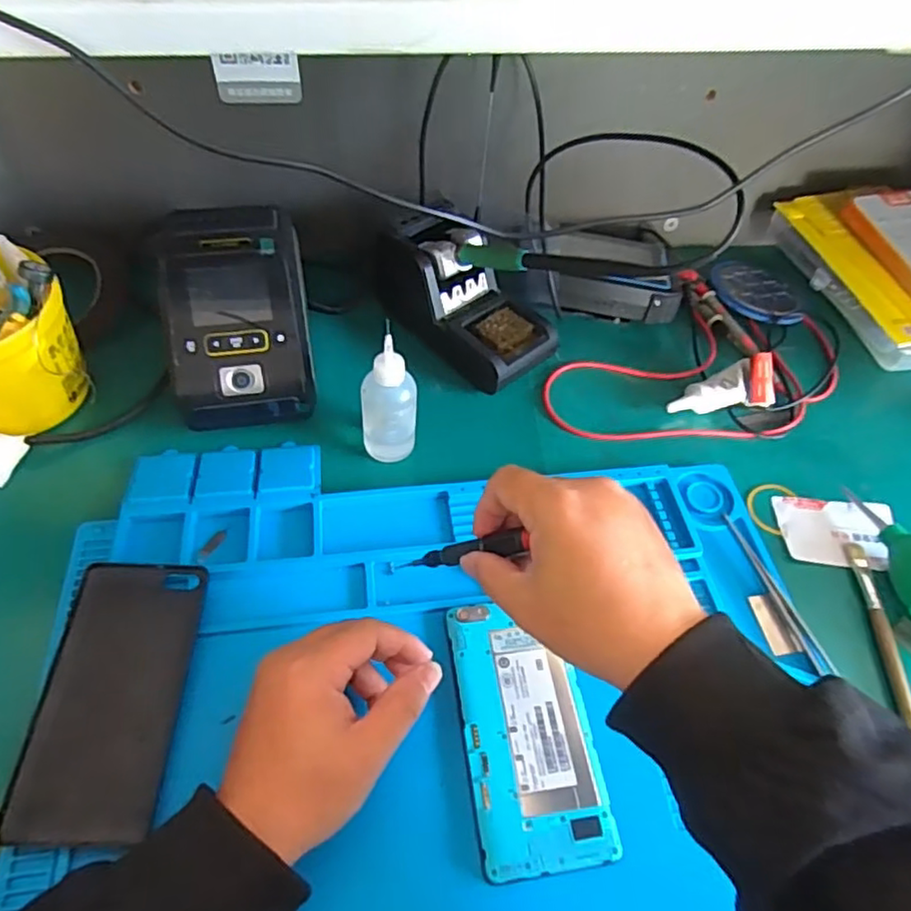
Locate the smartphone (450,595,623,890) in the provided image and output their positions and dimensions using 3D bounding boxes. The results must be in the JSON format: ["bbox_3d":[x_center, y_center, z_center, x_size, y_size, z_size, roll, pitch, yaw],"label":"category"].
[{"bbox_3d":[0.038,0.150,0.351,0.069,0.009,0.137,-5,55,-9],"label":"smartphone"}]

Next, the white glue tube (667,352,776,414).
[{"bbox_3d":[0.209,-0.058,0.503,0.082,0.035,0.039,-3,54,-8],"label":"white glue tube"}]

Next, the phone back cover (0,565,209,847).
[{"bbox_3d":[-0.184,0.127,0.342,0.071,0.007,0.142,1,54,-5],"label":"phone back cover"}]

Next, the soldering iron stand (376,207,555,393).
[{"bbox_3d":[0.007,-0.125,0.507,0.082,0.081,0.146,-34,64,-26],"label":"soldering iron stand"}]

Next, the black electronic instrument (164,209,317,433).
[{"bbox_3d":[-0.152,-0.096,0.453,0.092,0.097,0.137,-8,55,-11],"label":"black electronic instrument"}]

